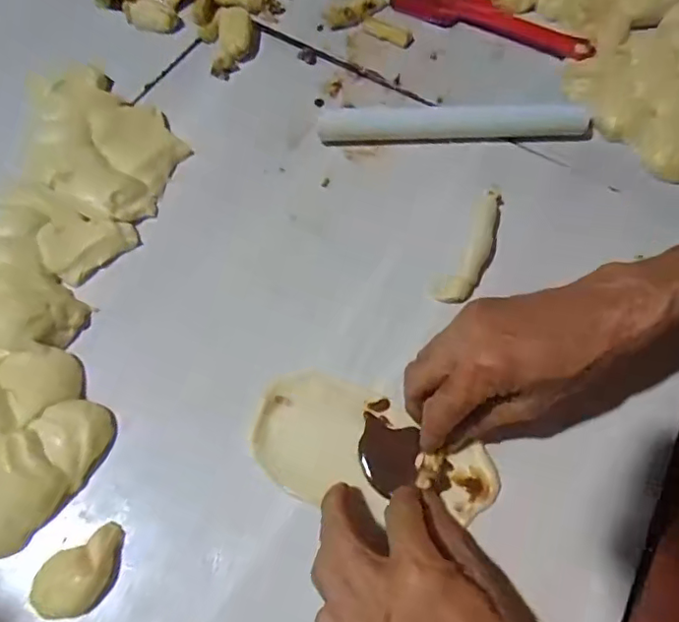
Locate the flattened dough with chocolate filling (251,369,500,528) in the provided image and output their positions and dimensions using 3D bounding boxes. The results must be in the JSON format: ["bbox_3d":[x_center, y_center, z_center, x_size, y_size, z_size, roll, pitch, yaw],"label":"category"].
[{"bbox_3d":[0.022,0.091,0.355,0.154,0.008,0.078,16,66,6],"label":"flattened dough with chocolate filling"}]

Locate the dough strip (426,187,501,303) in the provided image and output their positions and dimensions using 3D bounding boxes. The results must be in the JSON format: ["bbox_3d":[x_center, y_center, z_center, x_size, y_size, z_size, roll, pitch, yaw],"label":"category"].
[{"bbox_3d":[0.105,-0.052,0.423,0.030,0.021,0.108,31,67,10],"label":"dough strip"}]

